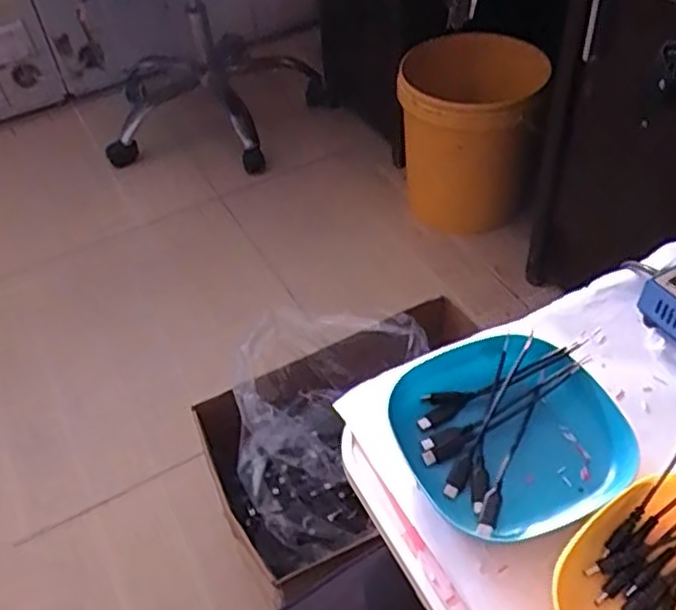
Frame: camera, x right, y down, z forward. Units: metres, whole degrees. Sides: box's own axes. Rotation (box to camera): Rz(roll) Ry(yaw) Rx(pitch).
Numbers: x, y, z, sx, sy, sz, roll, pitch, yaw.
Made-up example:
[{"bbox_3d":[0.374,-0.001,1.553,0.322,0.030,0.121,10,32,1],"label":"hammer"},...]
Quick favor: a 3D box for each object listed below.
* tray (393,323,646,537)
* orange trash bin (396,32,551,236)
[{"bbox_3d":[0.114,0.083,0.460,0.134,0.034,0.130,-21,48,-13],"label":"tray"},{"bbox_3d":[0.266,-0.365,1.429,0.268,0.337,0.324,6,48,12],"label":"orange trash bin"}]

